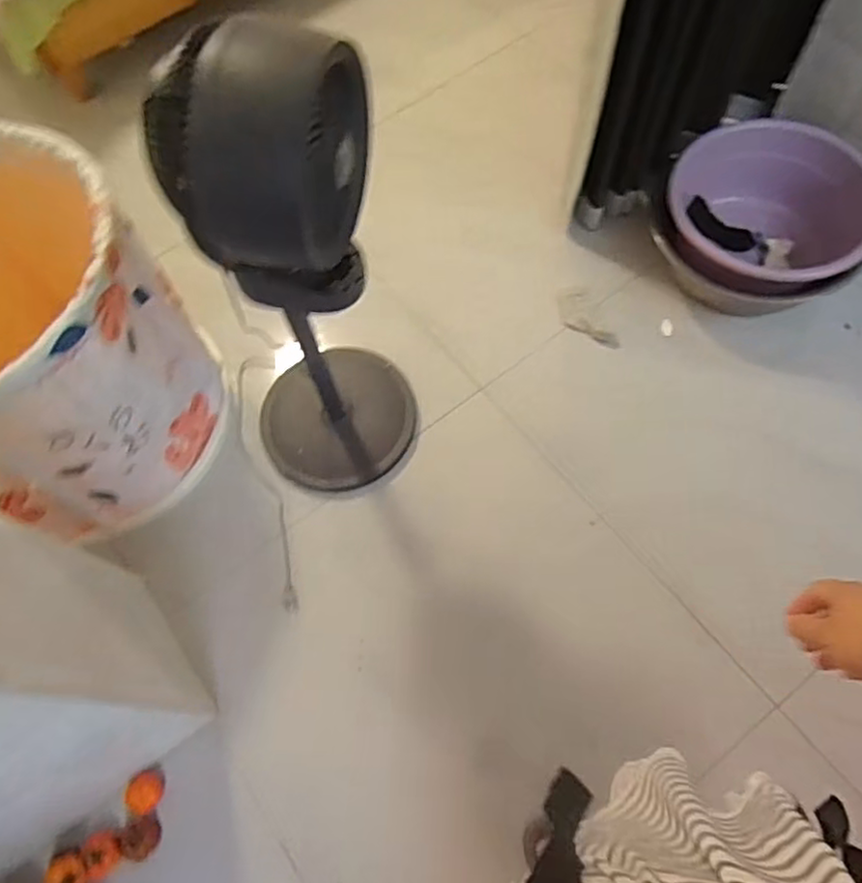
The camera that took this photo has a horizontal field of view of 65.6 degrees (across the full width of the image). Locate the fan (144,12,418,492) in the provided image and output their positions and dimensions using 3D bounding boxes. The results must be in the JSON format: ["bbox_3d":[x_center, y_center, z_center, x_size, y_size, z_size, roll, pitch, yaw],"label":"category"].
[{"bbox_3d":[-0.202,-0.213,1.028,0.311,0.851,0.289,-24,66,-8],"label":"fan"}]

